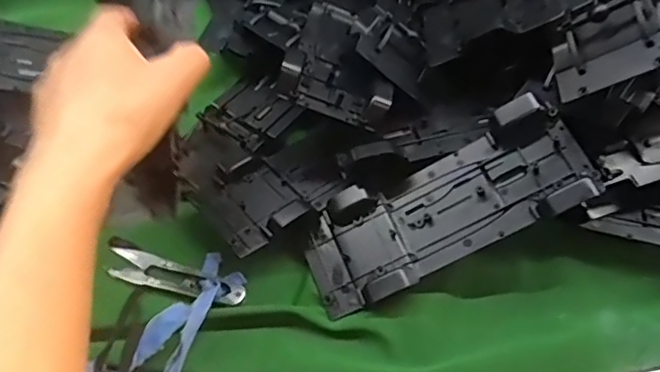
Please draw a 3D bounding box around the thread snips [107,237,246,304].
[{"bbox_3d":[-0.109,0.063,0.409,0.103,0.007,0.026,19,54,12],"label":"thread snips"}]

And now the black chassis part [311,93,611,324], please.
[{"bbox_3d":[0.074,0.015,0.394,0.191,0.027,0.078,-29,55,7],"label":"black chassis part"}]

